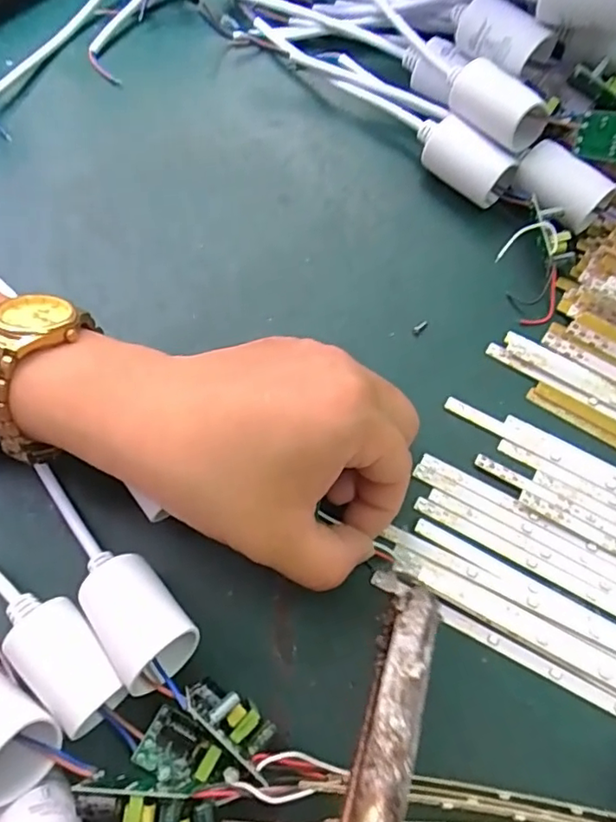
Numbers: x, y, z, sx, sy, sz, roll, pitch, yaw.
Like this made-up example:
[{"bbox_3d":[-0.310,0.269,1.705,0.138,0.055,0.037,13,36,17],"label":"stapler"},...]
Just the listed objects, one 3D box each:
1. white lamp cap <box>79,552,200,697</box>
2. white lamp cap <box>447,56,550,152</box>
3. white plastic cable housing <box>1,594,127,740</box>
[{"bbox_3d":[-0.062,0.074,0.216,0.029,0.031,0.050,-37,72,-12],"label":"white lamp cap"},{"bbox_3d":[0.091,-0.148,0.280,0.025,0.024,0.044,-40,72,-13],"label":"white lamp cap"},{"bbox_3d":[-0.090,0.089,0.213,0.025,0.019,0.052,-35,71,-11],"label":"white plastic cable housing"}]

